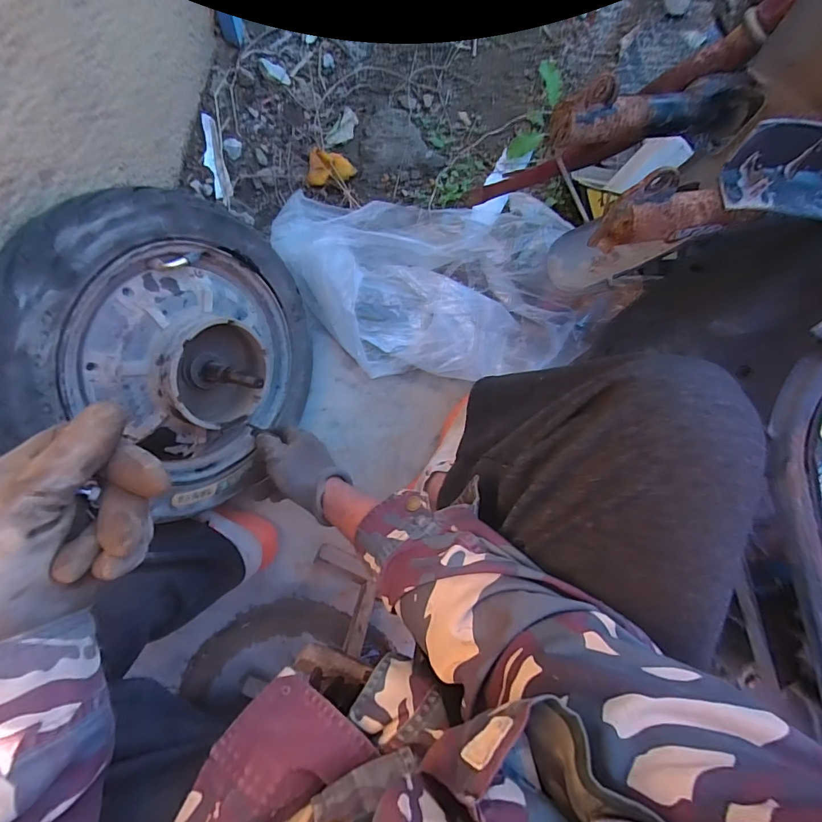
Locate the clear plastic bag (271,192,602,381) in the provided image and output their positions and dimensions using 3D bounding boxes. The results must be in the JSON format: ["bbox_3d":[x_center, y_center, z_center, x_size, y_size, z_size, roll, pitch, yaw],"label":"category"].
[{"bbox_3d":[0.051,-0.193,0.714,0.506,0.131,0.275,0,91,-9],"label":"clear plastic bag"}]

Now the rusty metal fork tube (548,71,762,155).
[{"bbox_3d":[0.241,-0.295,0.442,0.215,0.052,0.055,-10,92,-9],"label":"rusty metal fork tube"}]

